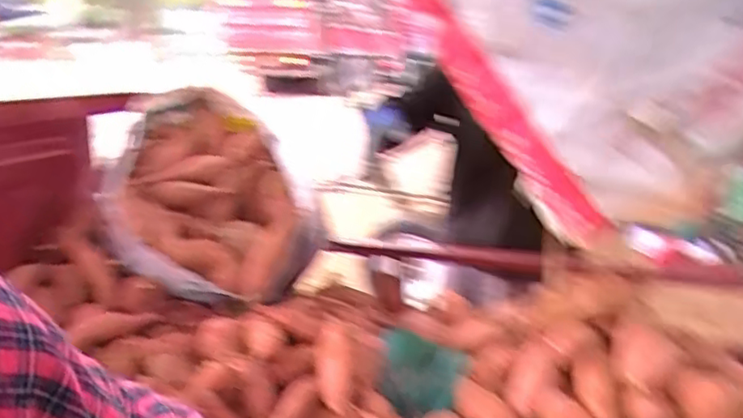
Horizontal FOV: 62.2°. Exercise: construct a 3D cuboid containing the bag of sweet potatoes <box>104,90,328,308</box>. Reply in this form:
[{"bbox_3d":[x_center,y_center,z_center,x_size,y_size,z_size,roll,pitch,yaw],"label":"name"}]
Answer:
[{"bbox_3d":[-0.281,-0.031,1.004,0.279,0.291,0.341,-7,13,-34],"label":"bag of sweet potatoes"}]

